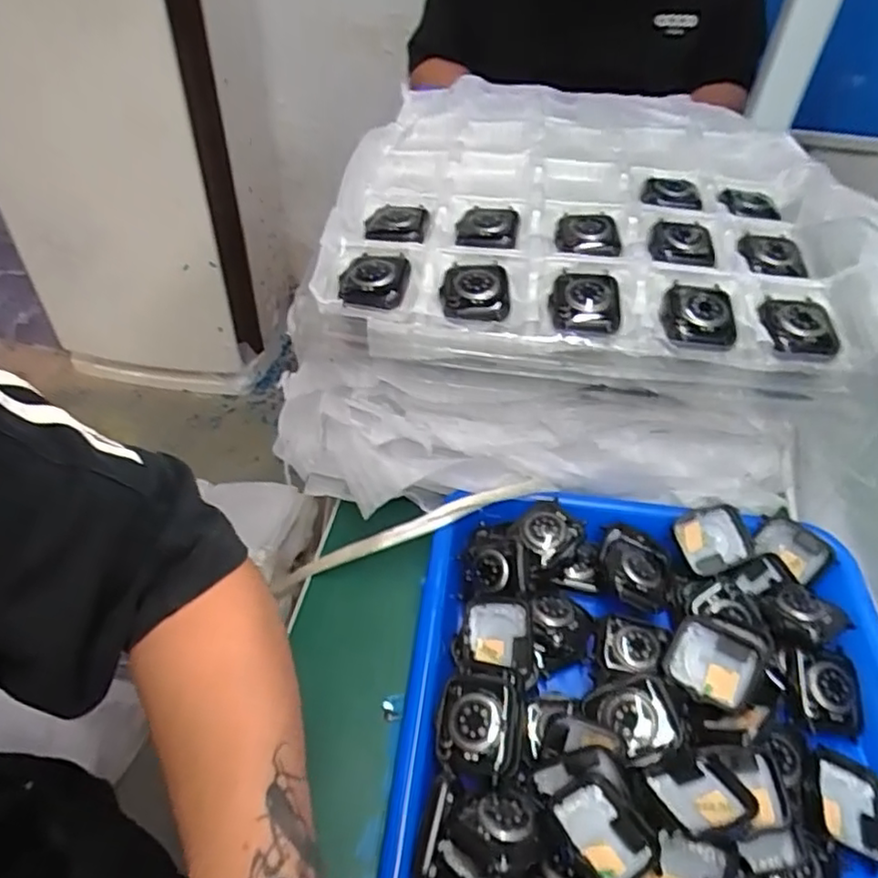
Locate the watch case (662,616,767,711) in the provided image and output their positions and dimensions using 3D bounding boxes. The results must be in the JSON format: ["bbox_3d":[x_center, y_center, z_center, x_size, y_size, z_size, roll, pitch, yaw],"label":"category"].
[{"bbox_3d":[0.143,0.115,0.342,0.046,0.017,0.043,5,65,22],"label":"watch case"}]

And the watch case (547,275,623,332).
[{"bbox_3d":[0.081,-0.074,0.357,0.038,0.008,0.048,6,45,2],"label":"watch case"}]

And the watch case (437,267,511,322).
[{"bbox_3d":[0.021,-0.083,0.365,0.037,0.010,0.044,7,45,3],"label":"watch case"}]

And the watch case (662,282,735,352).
[{"bbox_3d":[0.141,-0.067,0.355,0.038,0.013,0.046,10,45,6],"label":"watch case"}]

